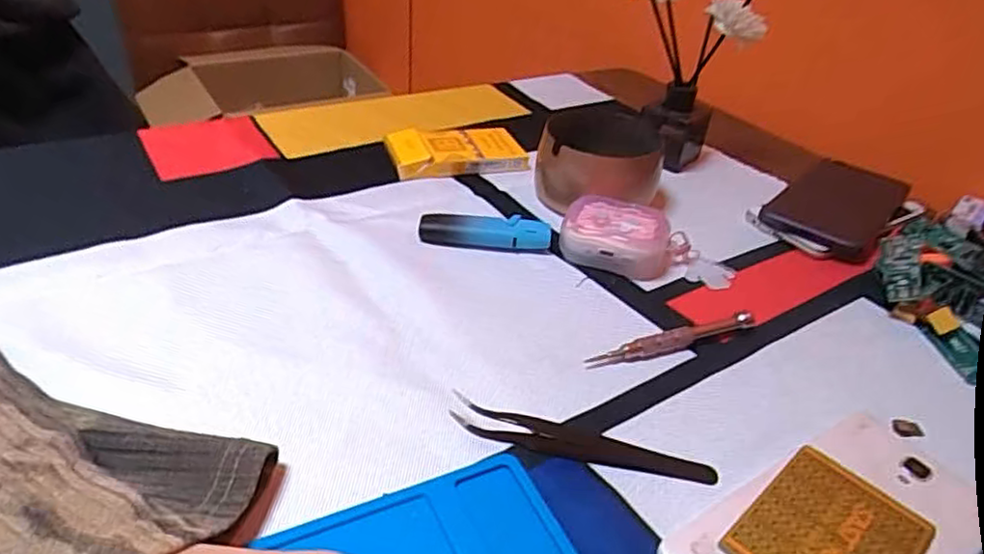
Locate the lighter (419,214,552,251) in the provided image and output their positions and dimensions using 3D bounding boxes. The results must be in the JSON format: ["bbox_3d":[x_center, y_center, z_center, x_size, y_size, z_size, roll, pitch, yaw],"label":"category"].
[{"bbox_3d":[-0.005,-0.029,0.420,0.081,0.016,0.018,4,35,-1],"label":"lighter"}]

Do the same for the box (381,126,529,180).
[{"bbox_3d":[-0.027,-0.097,0.512,0.103,0.019,0.054,-5,37,-14],"label":"box"}]

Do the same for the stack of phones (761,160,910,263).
[{"bbox_3d":[0.251,-0.052,0.484,0.073,0.016,0.136,27,41,28],"label":"stack of phones"}]

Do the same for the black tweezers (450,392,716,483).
[{"bbox_3d":[0.039,0.069,0.288,0.116,0.015,0.014,11,36,8],"label":"black tweezers"}]

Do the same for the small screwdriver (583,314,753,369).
[{"bbox_3d":[0.097,0.034,0.351,0.103,0.010,0.009,-11,38,-21],"label":"small screwdriver"}]

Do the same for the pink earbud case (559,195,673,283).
[{"bbox_3d":[0.079,-0.025,0.418,0.066,0.028,0.045,17,37,16],"label":"pink earbud case"}]

